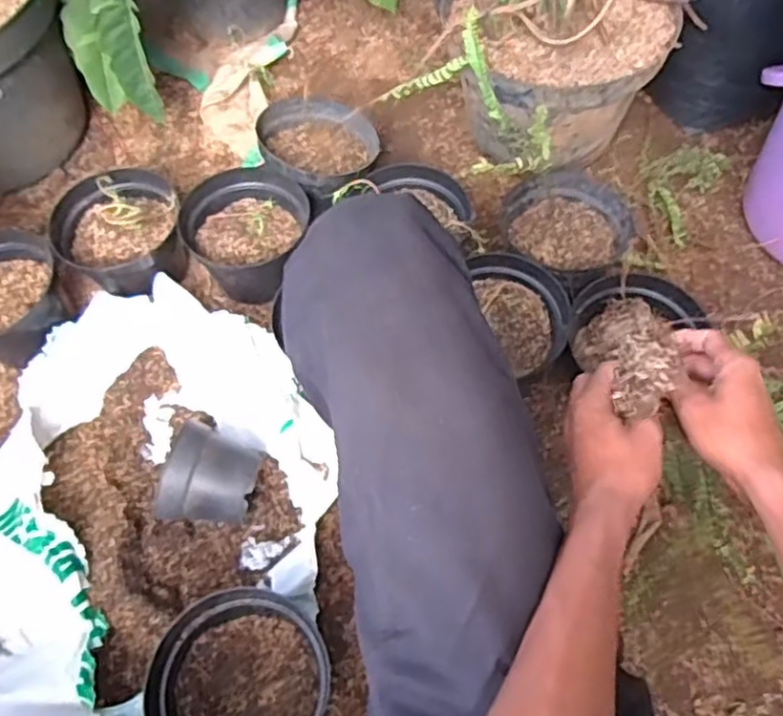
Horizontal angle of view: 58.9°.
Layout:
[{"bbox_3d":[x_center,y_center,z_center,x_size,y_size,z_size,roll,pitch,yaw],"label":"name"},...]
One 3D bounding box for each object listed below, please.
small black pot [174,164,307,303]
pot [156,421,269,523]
[{"bbox_3d":[-0.206,-0.171,0.996,0.157,0.119,0.161,0,62,0],"label":"small black pot"},{"bbox_3d":[-0.207,0.140,0.829,0.101,0.093,0.131,9,62,5],"label":"pot"}]

